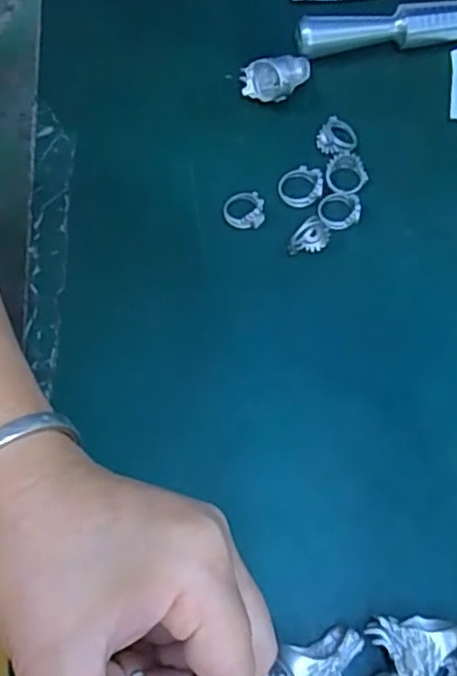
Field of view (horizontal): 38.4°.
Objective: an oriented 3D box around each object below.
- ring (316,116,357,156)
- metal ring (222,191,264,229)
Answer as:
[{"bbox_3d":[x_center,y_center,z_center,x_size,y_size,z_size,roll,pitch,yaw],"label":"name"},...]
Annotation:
[{"bbox_3d":[0.060,-0.110,0.361,0.021,0.009,0.021,0,68,0],"label":"ring"},{"bbox_3d":[0.008,-0.068,0.347,0.021,0.006,0.020,1,68,0],"label":"metal ring"}]

